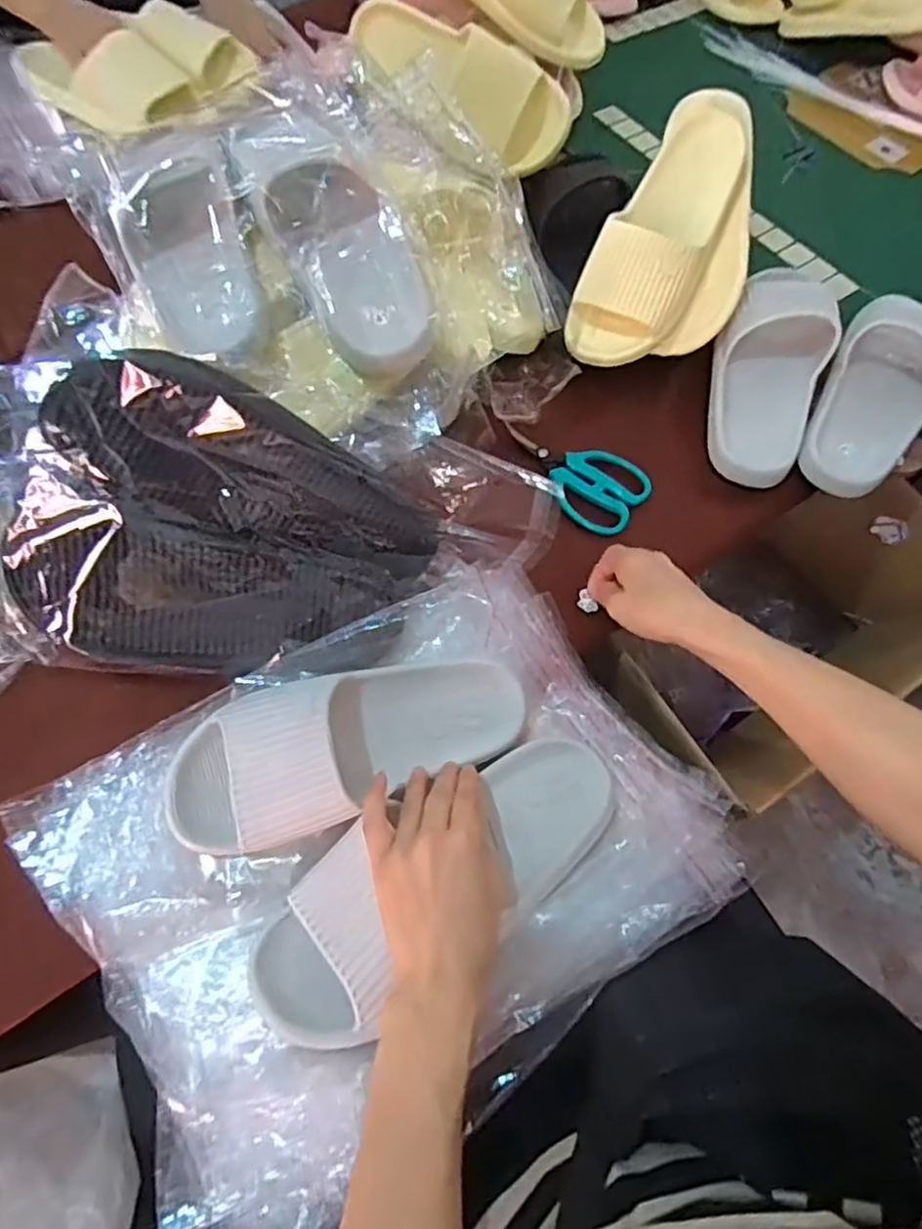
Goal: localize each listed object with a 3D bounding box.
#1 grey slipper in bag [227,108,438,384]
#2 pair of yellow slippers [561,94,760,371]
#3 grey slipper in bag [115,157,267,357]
[{"bbox_3d":[-0.101,-0.305,0.534,0.095,0.059,0.234,-31,91,-15],"label":"grey slipper in bag"},{"bbox_3d":[0.214,-0.368,0.668,0.148,0.095,0.282,25,95,-8],"label":"pair of yellow slippers"},{"bbox_3d":[-0.211,-0.277,0.526,0.088,0.047,0.162,-20,69,-12],"label":"grey slipper in bag"}]

